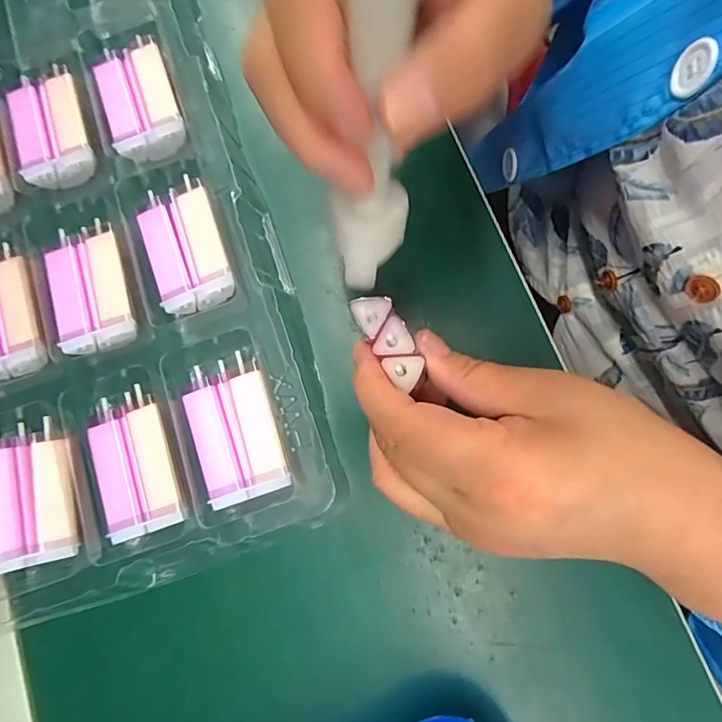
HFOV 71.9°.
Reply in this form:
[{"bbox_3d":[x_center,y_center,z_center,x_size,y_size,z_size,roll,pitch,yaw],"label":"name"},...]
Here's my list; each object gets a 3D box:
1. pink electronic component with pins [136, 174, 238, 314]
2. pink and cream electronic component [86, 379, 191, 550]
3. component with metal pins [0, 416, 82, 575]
[{"bbox_3d":[-0.092,-0.058,0.258,0.040,0.015,0.065,-21,78,1],"label":"pink electronic component with pins"},{"bbox_3d":[-0.109,0.049,0.240,0.039,0.012,0.067,-20,78,2],"label":"pink and cream electronic component"},{"bbox_3d":[-0.164,0.065,0.244,0.041,0.013,0.068,-9,74,-24],"label":"component with metal pins"}]

